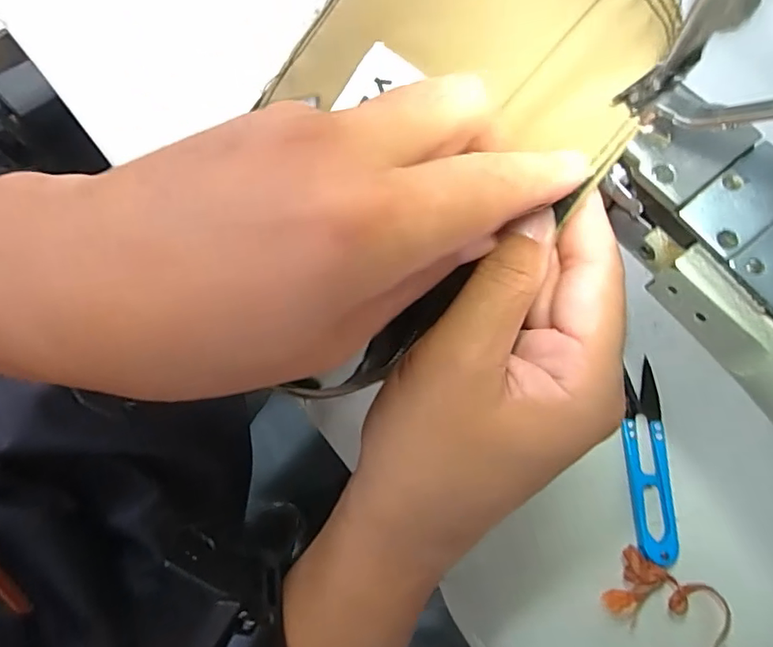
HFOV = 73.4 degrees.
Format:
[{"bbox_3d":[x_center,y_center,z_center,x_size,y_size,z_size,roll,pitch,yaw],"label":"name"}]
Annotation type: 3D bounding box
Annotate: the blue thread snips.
[{"bbox_3d":[0.136,0.070,0.270,0.023,0.011,0.099,0,72,1],"label":"blue thread snips"}]

